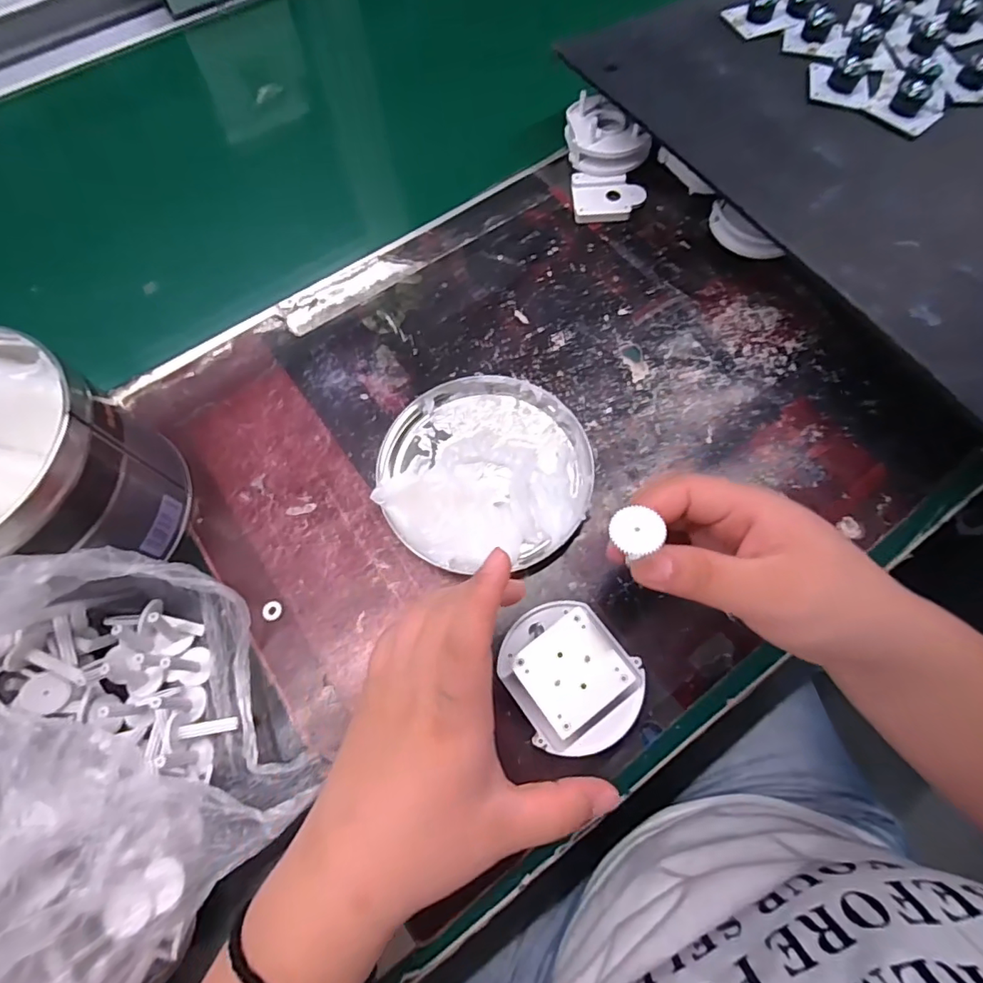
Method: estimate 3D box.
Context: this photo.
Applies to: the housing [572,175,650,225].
[{"bbox_3d":[0.092,-0.229,0.413,0.055,0.009,0.042,1,68,2],"label":"housing"}]

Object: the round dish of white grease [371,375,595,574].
[{"bbox_3d":[-0.004,-0.016,0.320,0.126,0.026,0.123,-1,68,2],"label":"round dish of white grease"}]

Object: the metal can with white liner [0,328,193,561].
[{"bbox_3d":[-0.251,-0.007,0.282,0.125,0.098,0.114,-1,68,2],"label":"metal can with white liner"}]

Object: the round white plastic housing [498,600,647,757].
[{"bbox_3d":[0.039,0.087,0.253,0.060,0.019,0.069,-28,70,-9],"label":"round white plastic housing"}]

